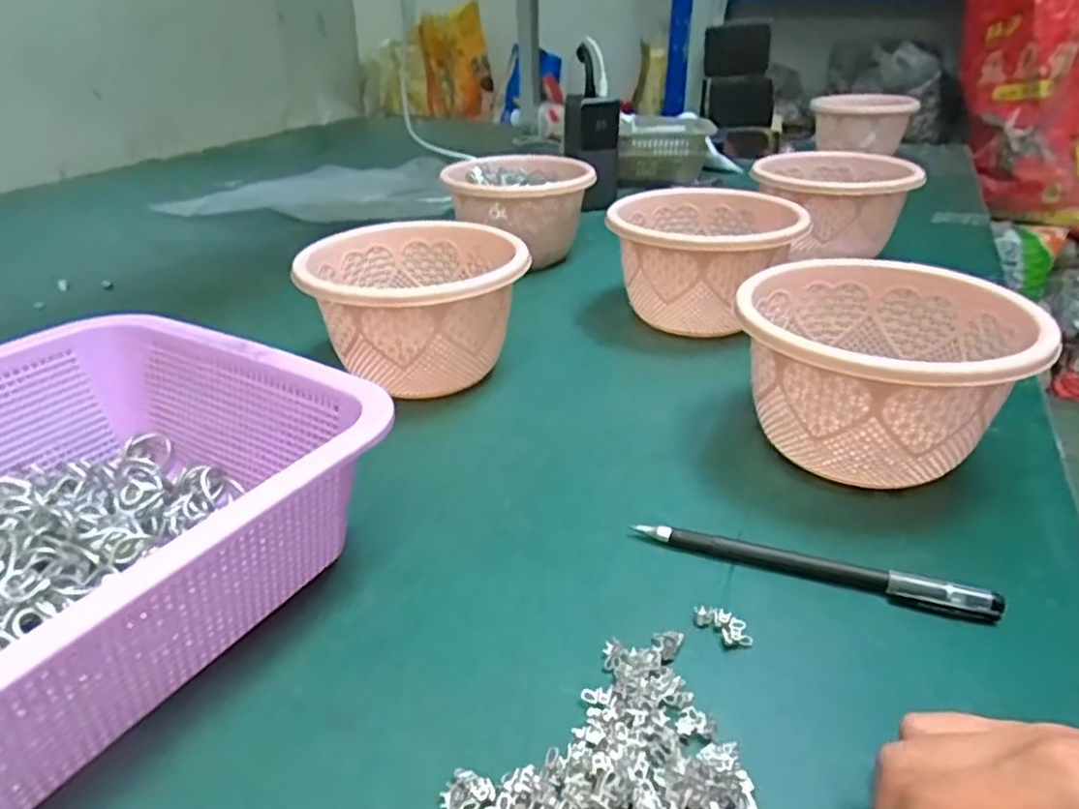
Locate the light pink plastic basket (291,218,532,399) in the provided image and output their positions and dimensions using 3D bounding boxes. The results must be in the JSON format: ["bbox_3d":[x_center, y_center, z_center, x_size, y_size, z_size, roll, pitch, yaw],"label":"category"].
[{"bbox_3d":[-0.083,-0.062,0.471,0.133,0.088,0.133,-11,32,-17],"label":"light pink plastic basket"}]

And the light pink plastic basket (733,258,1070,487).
[{"bbox_3d":[0.179,-0.013,0.378,0.134,0.090,0.141,17,35,27],"label":"light pink plastic basket"}]

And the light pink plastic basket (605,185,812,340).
[{"bbox_3d":[0.127,-0.110,0.544,0.134,0.086,0.138,11,33,19],"label":"light pink plastic basket"}]

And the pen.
[{"bbox_3d":[0.121,0.072,0.312,0.151,0.011,0.010,11,33,18],"label":"pen"}]

